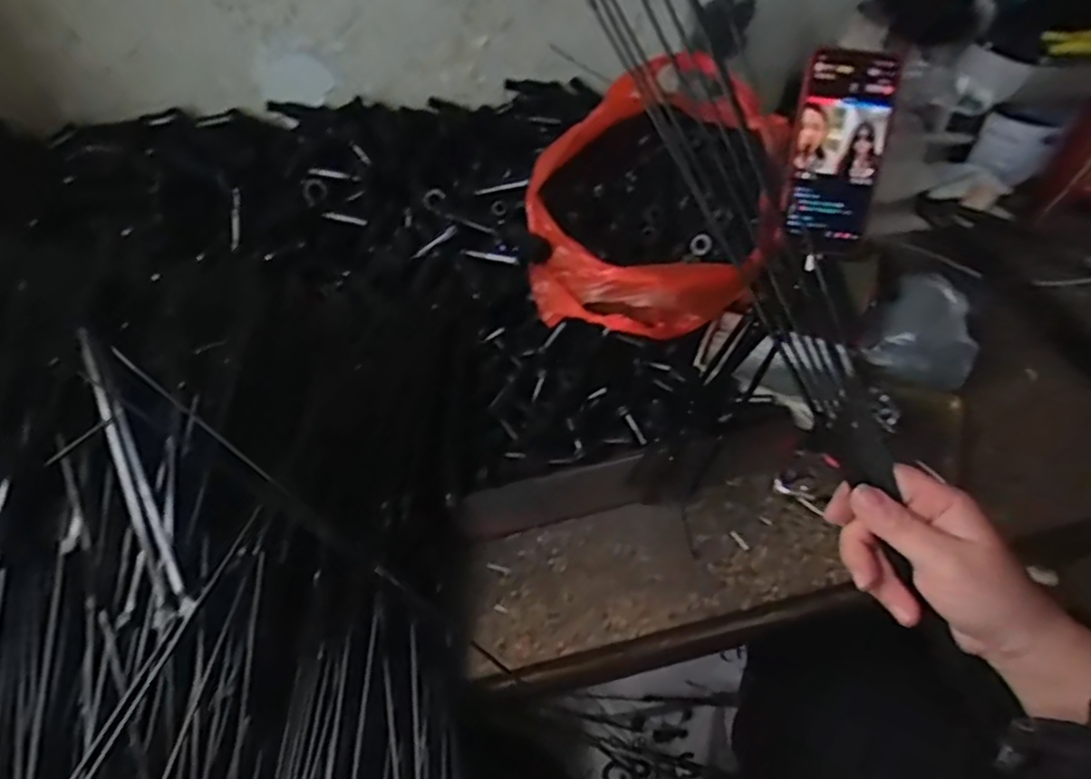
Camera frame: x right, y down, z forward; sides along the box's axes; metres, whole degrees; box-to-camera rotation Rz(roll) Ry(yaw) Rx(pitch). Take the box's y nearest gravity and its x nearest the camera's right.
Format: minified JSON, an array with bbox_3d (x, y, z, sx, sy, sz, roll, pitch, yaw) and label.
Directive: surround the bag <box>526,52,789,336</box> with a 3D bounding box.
[{"bbox_3d":[0.095,-0.176,0.623,0.234,0.157,0.238,-14,49,-11],"label":"bag"}]

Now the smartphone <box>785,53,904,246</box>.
[{"bbox_3d":[0.246,-0.200,0.564,0.076,0.153,0.016,2,19,0],"label":"smartphone"}]

